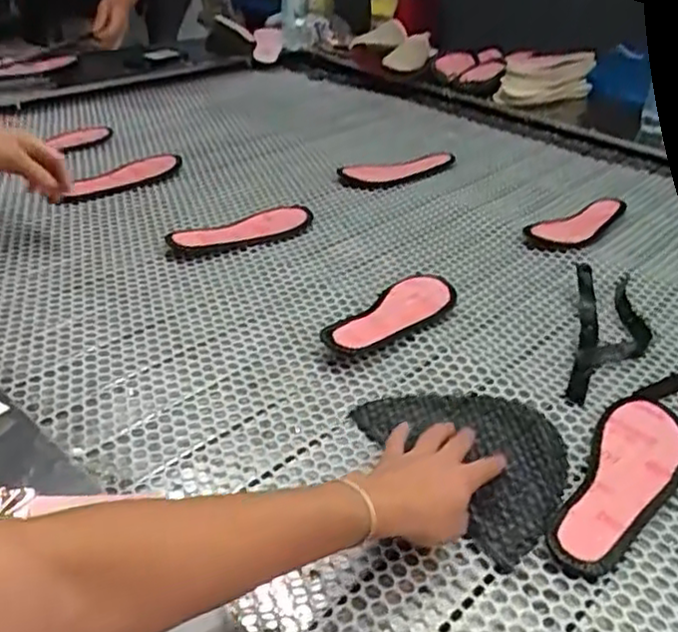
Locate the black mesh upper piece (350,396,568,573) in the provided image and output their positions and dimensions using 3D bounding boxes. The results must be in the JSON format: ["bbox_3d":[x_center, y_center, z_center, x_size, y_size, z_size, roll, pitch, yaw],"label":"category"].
[{"bbox_3d":[0.134,0.120,0.649,0.159,0.016,0.207,-17,39,-30],"label":"black mesh upper piece"}]

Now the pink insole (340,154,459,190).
[{"bbox_3d":[0.111,-0.248,1.204,0.224,0.018,0.066,-13,39,-25],"label":"pink insole"}]

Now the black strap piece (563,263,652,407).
[{"bbox_3d":[0.312,0.015,0.806,0.083,0.023,0.252,14,36,12],"label":"black strap piece"}]

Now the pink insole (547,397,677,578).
[{"bbox_3d":[0.251,0.142,0.616,0.075,0.017,0.223,24,38,27],"label":"pink insole"}]

